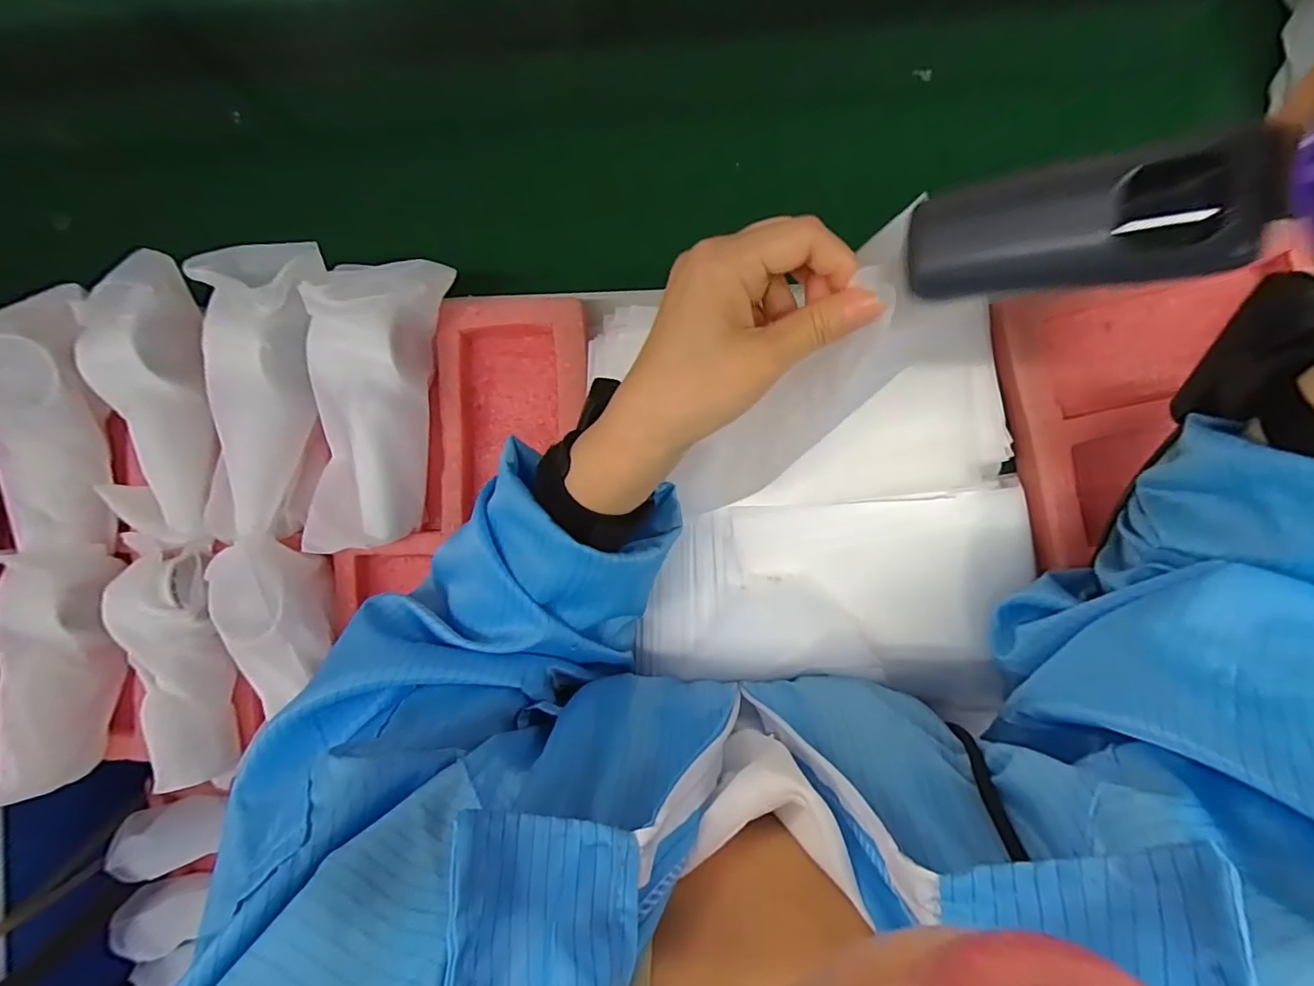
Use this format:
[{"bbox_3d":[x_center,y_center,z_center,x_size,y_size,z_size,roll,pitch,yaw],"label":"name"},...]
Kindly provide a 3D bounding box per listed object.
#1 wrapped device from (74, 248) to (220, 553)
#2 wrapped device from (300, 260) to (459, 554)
[{"bbox_3d":[-0.336,-0.056,0.367,0.064,0.045,0.190,-1,92,7],"label":"wrapped device"},{"bbox_3d":[-0.188,-0.057,0.370,0.069,0.056,0.188,11,93,6],"label":"wrapped device"}]

